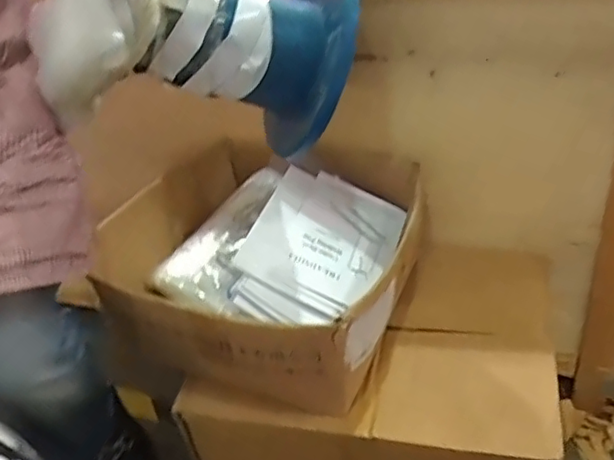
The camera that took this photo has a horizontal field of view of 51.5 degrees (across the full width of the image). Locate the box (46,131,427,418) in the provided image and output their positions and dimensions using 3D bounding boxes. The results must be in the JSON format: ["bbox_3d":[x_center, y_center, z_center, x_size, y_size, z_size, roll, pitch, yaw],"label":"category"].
[{"bbox_3d":[-0.055,0.039,0.861,0.398,0.149,0.371,6,37,19],"label":"box"}]

